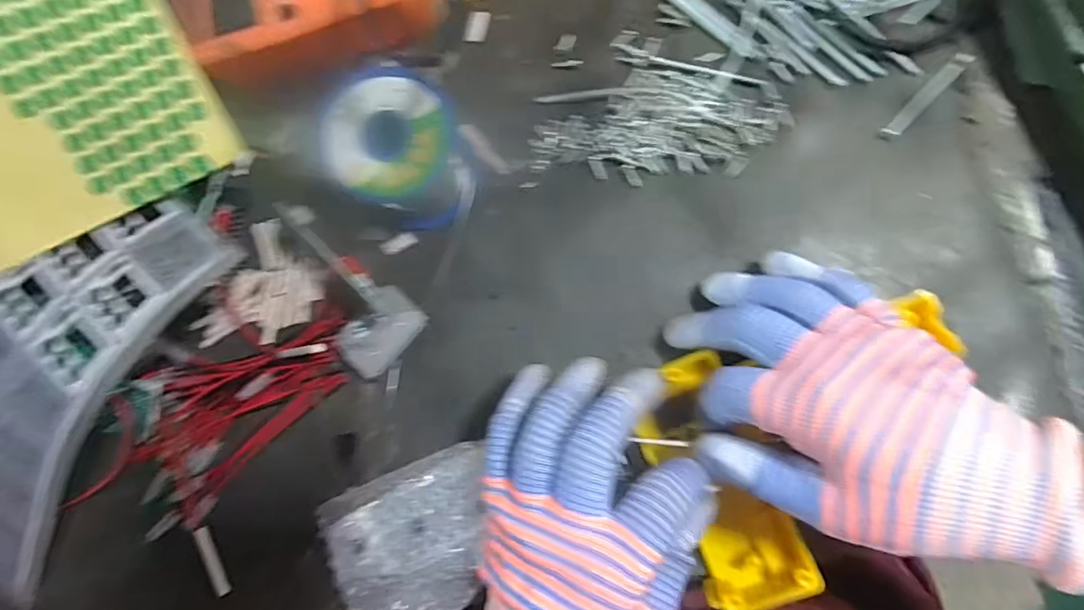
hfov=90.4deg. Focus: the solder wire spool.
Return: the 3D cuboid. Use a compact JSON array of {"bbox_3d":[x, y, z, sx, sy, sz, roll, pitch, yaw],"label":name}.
[{"bbox_3d":[-0.073,-0.079,0.286,0.059,0.066,0.061,-1,83,6],"label":"solder wire spool"}]

